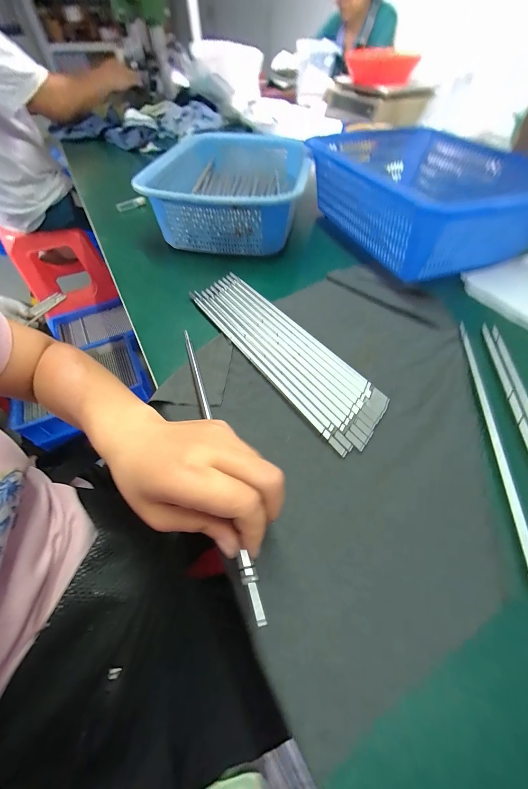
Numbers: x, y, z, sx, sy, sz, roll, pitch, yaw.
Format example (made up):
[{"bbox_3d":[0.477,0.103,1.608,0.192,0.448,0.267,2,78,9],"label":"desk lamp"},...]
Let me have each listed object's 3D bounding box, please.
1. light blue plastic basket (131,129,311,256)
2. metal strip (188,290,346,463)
[{"bbox_3d":[-0.047,-0.358,0.478,0.236,0.083,0.321,8,55,7],"label":"light blue plastic basket"},{"bbox_3d":[-0.011,-0.038,0.296,0.009,0.008,0.269,-31,60,-19],"label":"metal strip"}]

